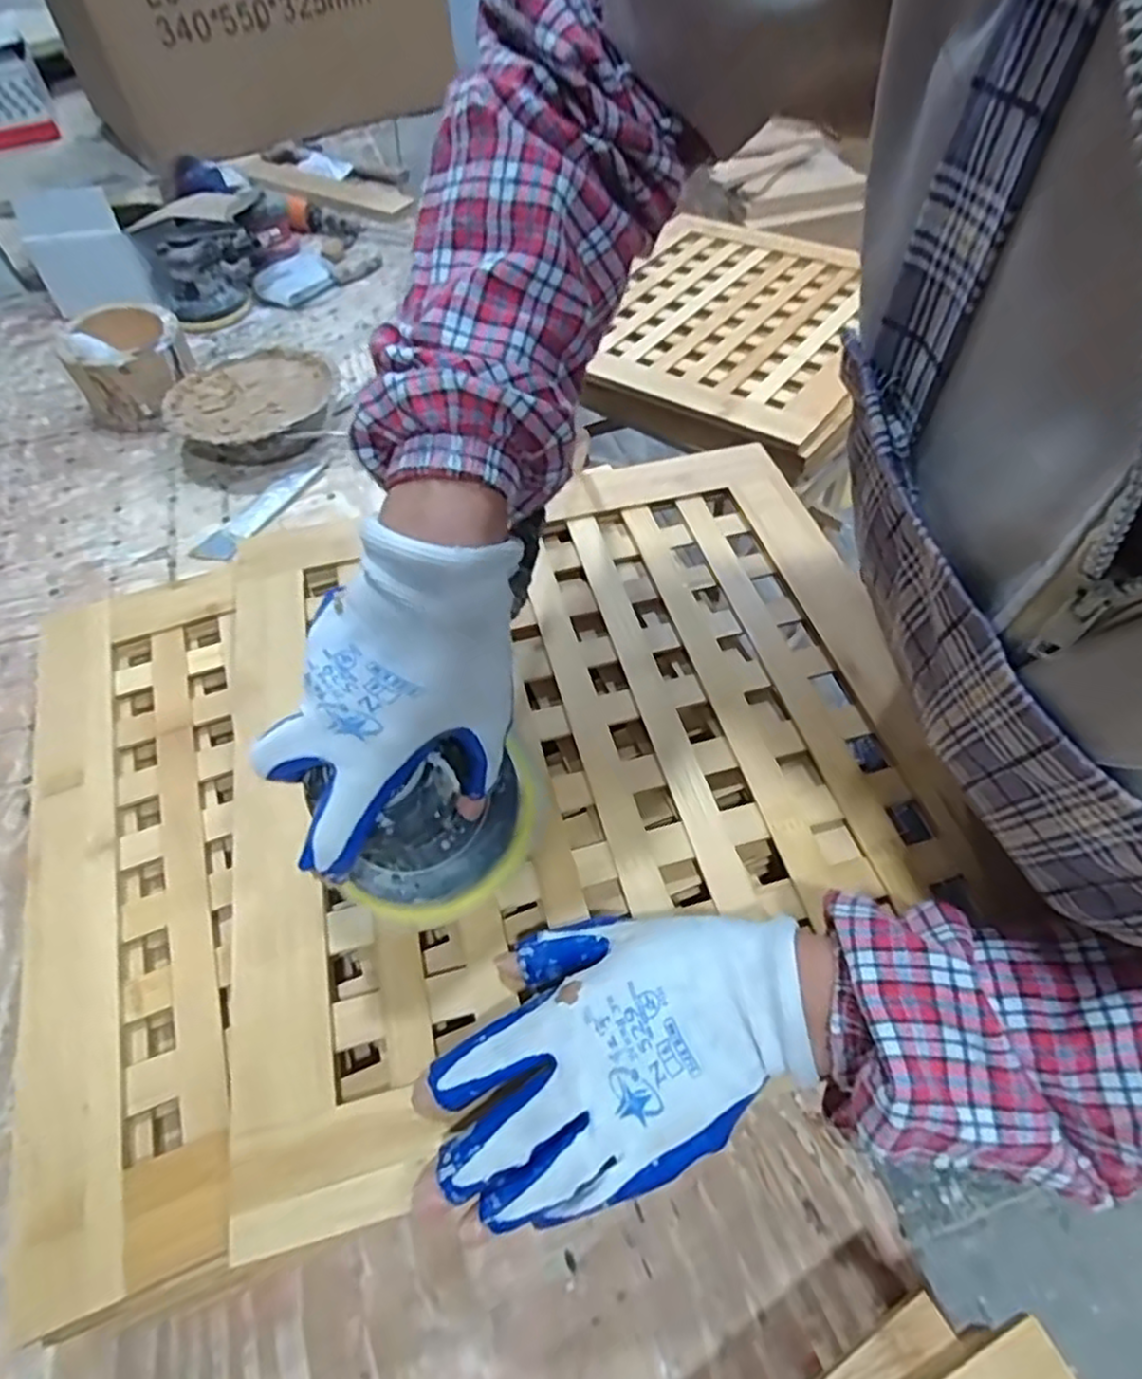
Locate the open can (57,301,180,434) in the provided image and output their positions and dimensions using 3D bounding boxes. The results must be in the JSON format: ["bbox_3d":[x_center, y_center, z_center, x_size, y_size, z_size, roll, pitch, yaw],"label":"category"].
[{"bbox_3d":[-0.468,-0.347,0.779,0.114,0.093,0.106,-21,56,-13],"label":"open can"}]

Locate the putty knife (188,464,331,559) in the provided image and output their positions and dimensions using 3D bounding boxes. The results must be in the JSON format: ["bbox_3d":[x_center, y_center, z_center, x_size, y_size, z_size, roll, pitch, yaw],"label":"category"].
[{"bbox_3d":[-0.297,-0.175,0.701,0.038,0.010,0.153,25,58,18],"label":"putty knife"}]

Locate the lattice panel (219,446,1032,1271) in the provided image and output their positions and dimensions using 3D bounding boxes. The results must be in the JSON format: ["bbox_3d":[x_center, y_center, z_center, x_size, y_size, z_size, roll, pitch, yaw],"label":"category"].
[{"bbox_3d":[0.005,0.012,0.437,0.414,0.029,0.402,-15,58,-10],"label":"lattice panel"}]

